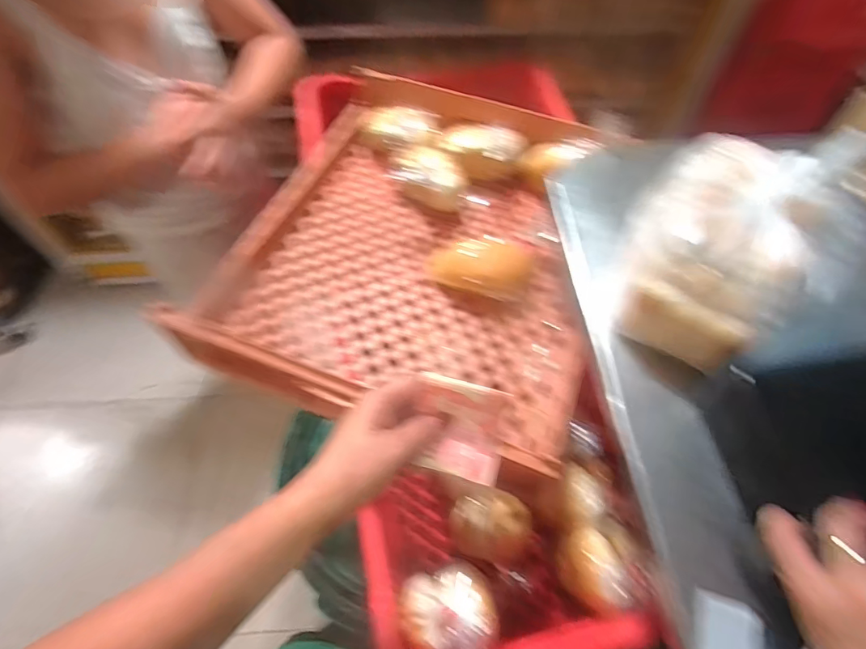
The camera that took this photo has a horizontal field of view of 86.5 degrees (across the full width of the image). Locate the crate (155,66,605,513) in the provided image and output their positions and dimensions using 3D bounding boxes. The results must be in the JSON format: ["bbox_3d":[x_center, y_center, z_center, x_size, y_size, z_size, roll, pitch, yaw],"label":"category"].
[{"bbox_3d":[-0.023,-0.122,0.681,0.470,0.098,0.536,16,60,8],"label":"crate"}]

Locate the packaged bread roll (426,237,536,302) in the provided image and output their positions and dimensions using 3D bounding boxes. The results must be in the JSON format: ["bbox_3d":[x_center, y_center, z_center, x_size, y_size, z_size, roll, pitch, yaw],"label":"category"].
[{"bbox_3d":[0.073,-0.093,0.695,0.152,0.042,0.104,12,59,5],"label":"packaged bread roll"}]

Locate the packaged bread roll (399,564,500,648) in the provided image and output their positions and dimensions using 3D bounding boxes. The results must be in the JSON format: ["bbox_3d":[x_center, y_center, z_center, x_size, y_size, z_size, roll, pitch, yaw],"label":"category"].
[{"bbox_3d":[0.019,0.319,0.506,0.108,0.062,0.088,-9,59,-7],"label":"packaged bread roll"}]

